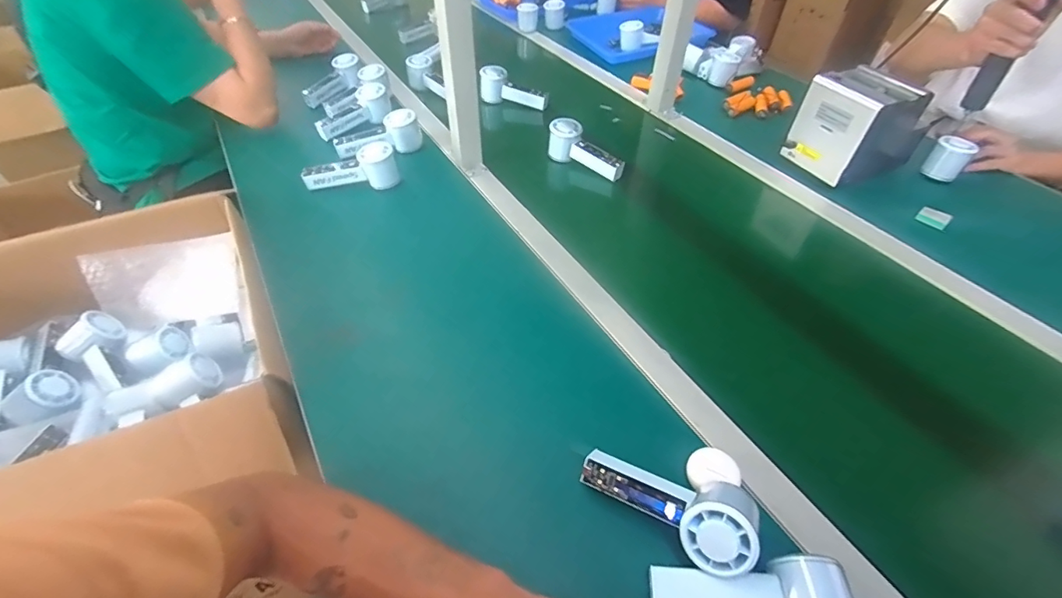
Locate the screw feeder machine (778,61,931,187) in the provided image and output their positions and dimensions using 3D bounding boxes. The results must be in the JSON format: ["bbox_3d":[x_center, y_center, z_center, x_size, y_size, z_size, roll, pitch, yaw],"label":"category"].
[{"bbox_3d":[0.565,-0.304,0.795,0.186,0.137,0.131,-22,50,-19],"label":"screw feeder machine"}]

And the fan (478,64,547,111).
[{"bbox_3d":[-0.036,-0.443,0.998,0.146,0.064,0.046,23,49,2],"label":"fan"}]

